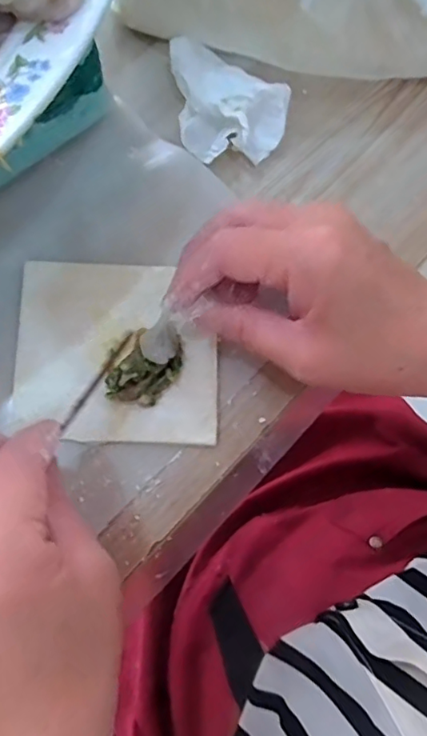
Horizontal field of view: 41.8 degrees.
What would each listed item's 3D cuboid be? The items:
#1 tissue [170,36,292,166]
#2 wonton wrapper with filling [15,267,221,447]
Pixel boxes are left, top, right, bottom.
[{"bbox_3d":[0.010,-0.145,0.305,0.057,0.027,0.060,-8,77,-3],"label":"tissue"},{"bbox_3d":[-0.048,-0.011,0.276,0.099,0.016,0.090,2,76,-1],"label":"wonton wrapper with filling"}]

